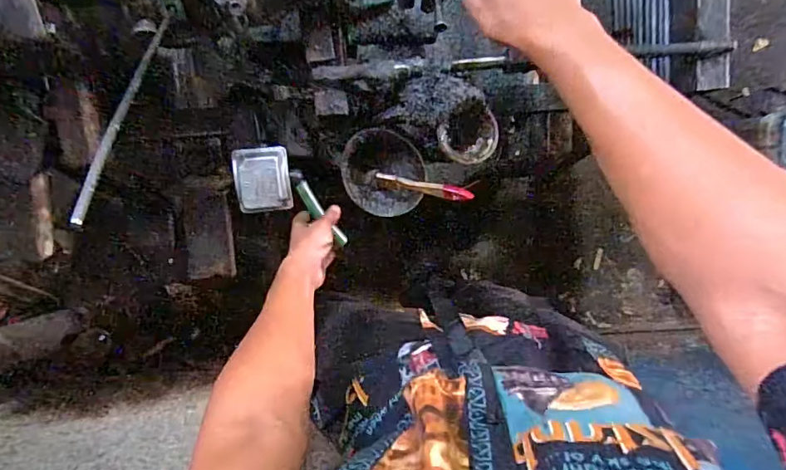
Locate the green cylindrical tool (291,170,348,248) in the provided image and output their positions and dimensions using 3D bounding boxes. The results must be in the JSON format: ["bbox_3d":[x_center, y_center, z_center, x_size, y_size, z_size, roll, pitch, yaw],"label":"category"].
[{"bbox_3d":[-0.105,-0.036,0.687,0.022,0.013,0.126,-37,103,-8],"label":"green cylindrical tool"}]

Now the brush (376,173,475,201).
[{"bbox_3d":[0.043,-0.066,0.678,0.141,0.020,0.020,13,86,26],"label":"brush"}]

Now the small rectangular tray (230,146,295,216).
[{"bbox_3d":[-0.177,-0.076,0.661,0.072,0.027,0.087,-7,90,-9],"label":"small rectangular tray"}]

